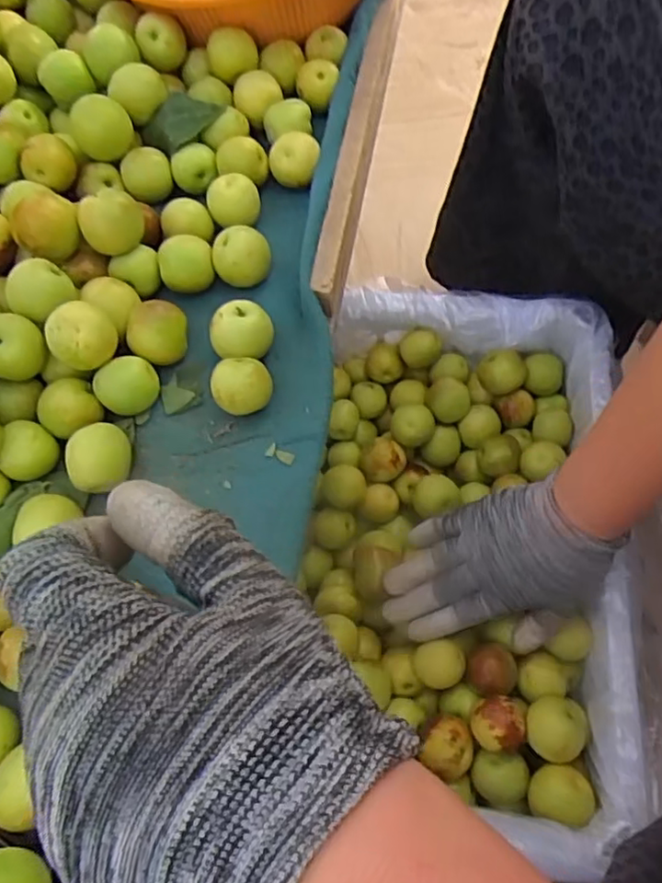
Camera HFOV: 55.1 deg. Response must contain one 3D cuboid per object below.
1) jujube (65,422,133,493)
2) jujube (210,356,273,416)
[{"bbox_3d":[-0.131,0.010,0.361,0.031,0.027,0.034,-12,65,0],"label":"jujube"},{"bbox_3d":[-0.052,-0.031,0.374,0.034,0.028,0.030,-10,65,1],"label":"jujube"}]

